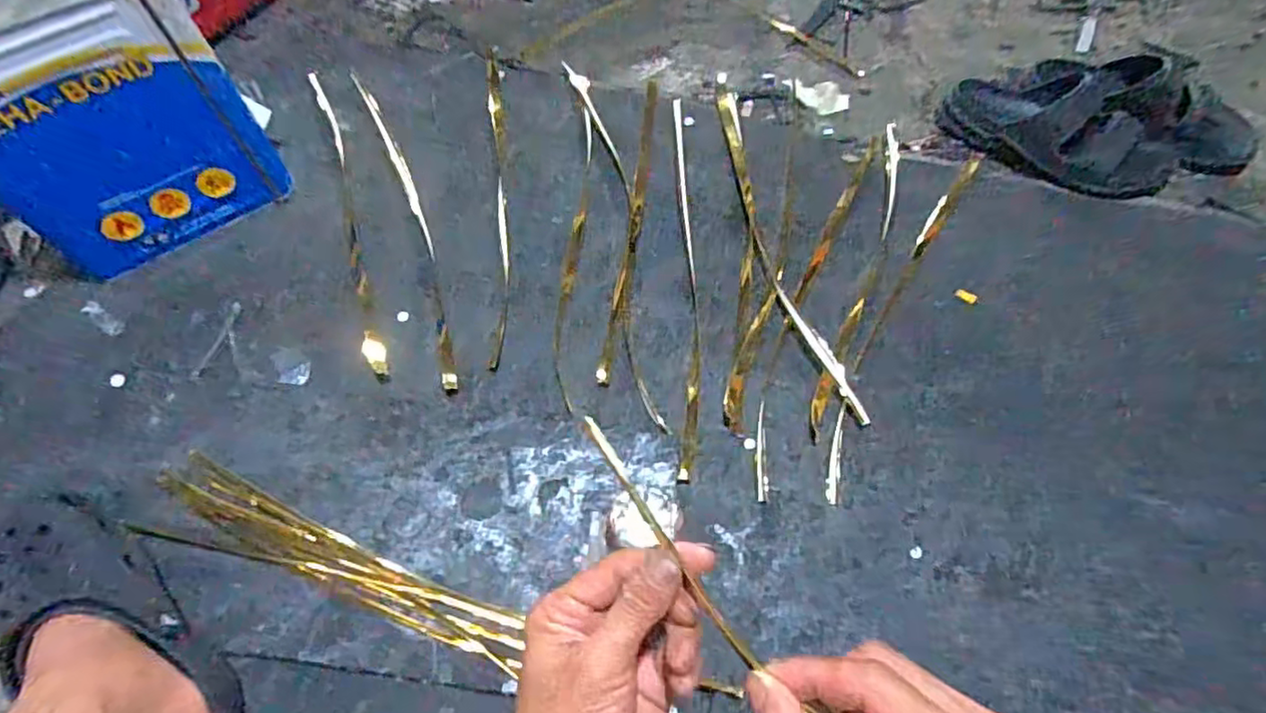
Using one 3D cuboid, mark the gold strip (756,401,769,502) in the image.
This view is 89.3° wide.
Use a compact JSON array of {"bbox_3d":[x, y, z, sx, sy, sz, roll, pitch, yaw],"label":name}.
[{"bbox_3d":[0.128,0.093,0.637,0.012,0.005,0.098,2,63,-2],"label":"gold strip"}]

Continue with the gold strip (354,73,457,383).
[{"bbox_3d":[-0.264,-0.169,0.754,0.032,0.010,0.470,-18,65,-11],"label":"gold strip"}]

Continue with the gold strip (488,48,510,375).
[{"bbox_3d":[-0.161,-0.203,0.767,0.023,0.018,0.468,-4,63,-5],"label":"gold strip"}]

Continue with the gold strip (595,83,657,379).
[{"bbox_3d":[0.000,-0.167,0.757,0.020,0.025,0.428,8,63,1],"label":"gold strip"}]

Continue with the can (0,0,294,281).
[{"bbox_3d":[-0.557,-0.270,0.655,0.233,0.256,0.237,-39,71,-19],"label":"can"}]

